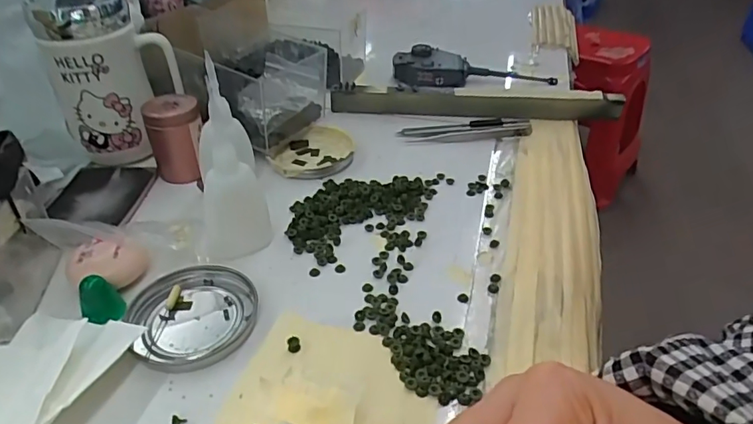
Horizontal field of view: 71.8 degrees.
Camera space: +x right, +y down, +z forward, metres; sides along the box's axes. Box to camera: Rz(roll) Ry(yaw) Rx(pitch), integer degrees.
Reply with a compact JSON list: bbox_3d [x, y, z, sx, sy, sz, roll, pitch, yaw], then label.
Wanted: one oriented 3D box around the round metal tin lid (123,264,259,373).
[{"bbox_3d":[-0.116,0.061,0.329,0.074,0.012,0.085,-19,41,-24],"label":"round metal tin lid"}]

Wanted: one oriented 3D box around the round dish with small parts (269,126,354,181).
[{"bbox_3d":[-0.059,-0.055,0.483,0.073,0.011,0.080,0,37,0],"label":"round dish with small parts"}]

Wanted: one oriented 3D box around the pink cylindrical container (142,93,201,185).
[{"bbox_3d":[-0.170,-0.063,0.439,0.041,0.066,0.037,-15,40,-20],"label":"pink cylindrical container"}]

